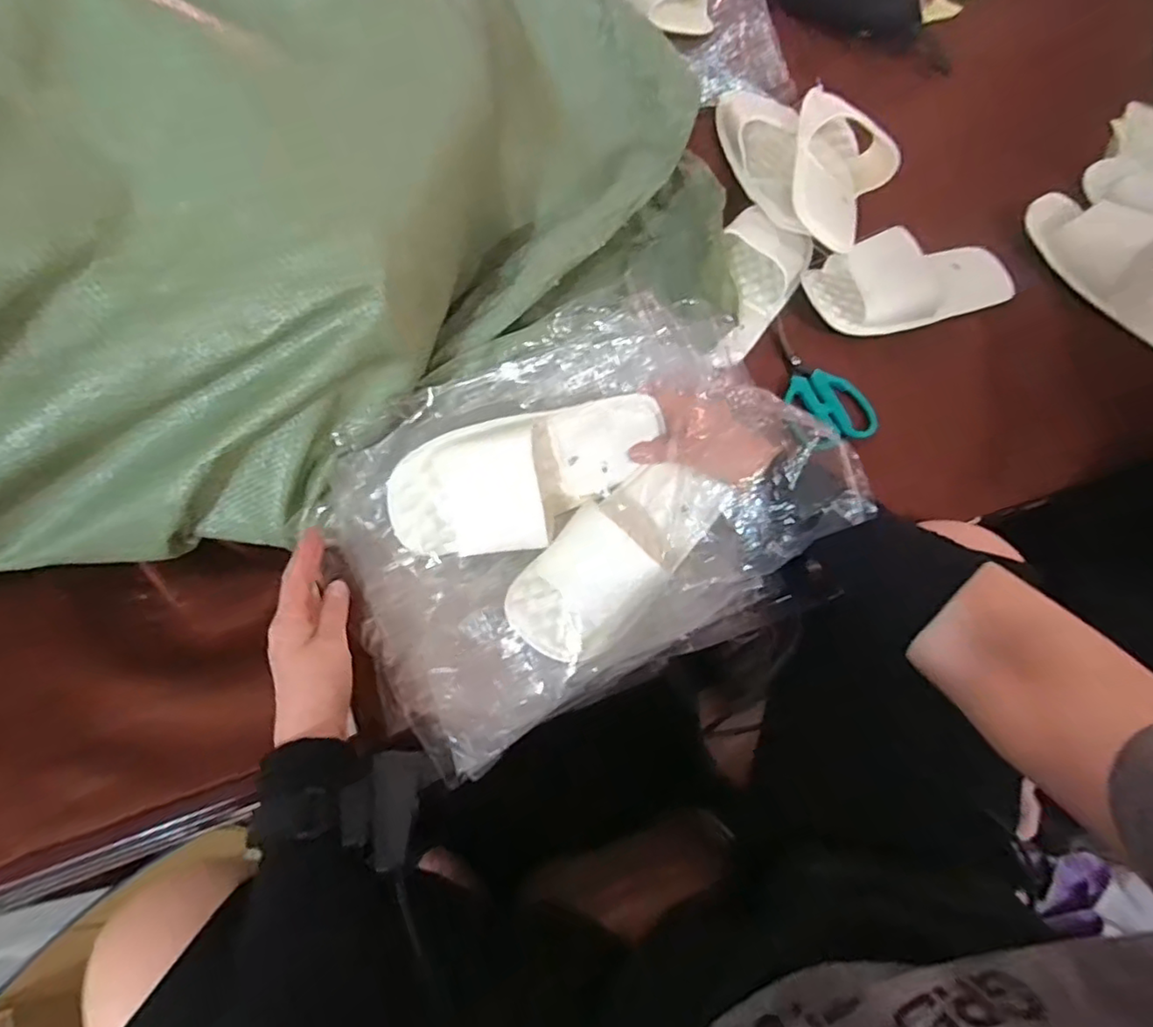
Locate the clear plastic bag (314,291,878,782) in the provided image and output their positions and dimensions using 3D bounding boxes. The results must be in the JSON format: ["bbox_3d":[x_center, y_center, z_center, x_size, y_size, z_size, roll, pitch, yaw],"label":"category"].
[{"bbox_3d":[-0.004,-0.019,0.507,0.392,0.110,0.294,-27,68,-12],"label":"clear plastic bag"}]

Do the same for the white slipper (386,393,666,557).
[{"bbox_3d":[-0.035,-0.030,0.503,0.241,0.055,0.108,-9,107,-13],"label":"white slipper"}]

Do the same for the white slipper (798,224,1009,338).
[{"bbox_3d":[0.358,-0.249,0.636,0.221,0.050,0.100,-13,67,-7],"label":"white slipper"}]

